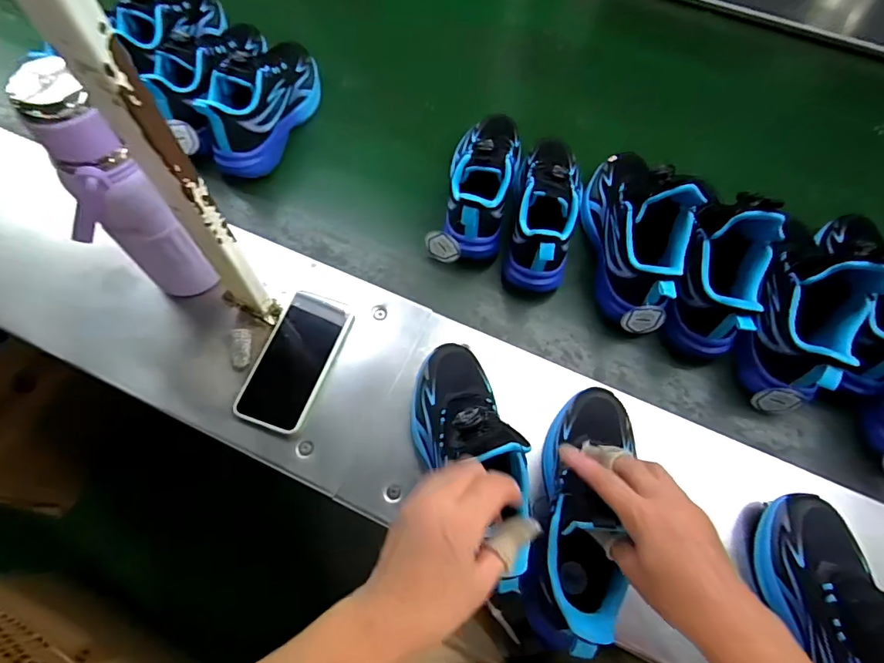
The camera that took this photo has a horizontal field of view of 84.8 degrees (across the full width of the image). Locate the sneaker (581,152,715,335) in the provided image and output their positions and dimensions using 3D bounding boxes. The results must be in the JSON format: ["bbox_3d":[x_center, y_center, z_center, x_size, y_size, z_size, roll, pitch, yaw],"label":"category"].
[{"bbox_3d":[0.236,-0.136,0.574,0.082,0.134,0.244,-4,66,-1],"label":"sneaker"}]

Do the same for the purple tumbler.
[{"bbox_3d":[-0.305,-0.106,0.465,0.056,0.258,0.077,40,72,17],"label":"purple tumbler"}]

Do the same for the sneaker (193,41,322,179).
[{"bbox_3d":[-0.249,-0.338,0.679,0.075,0.110,0.238,17,67,8],"label":"sneaker"}]

